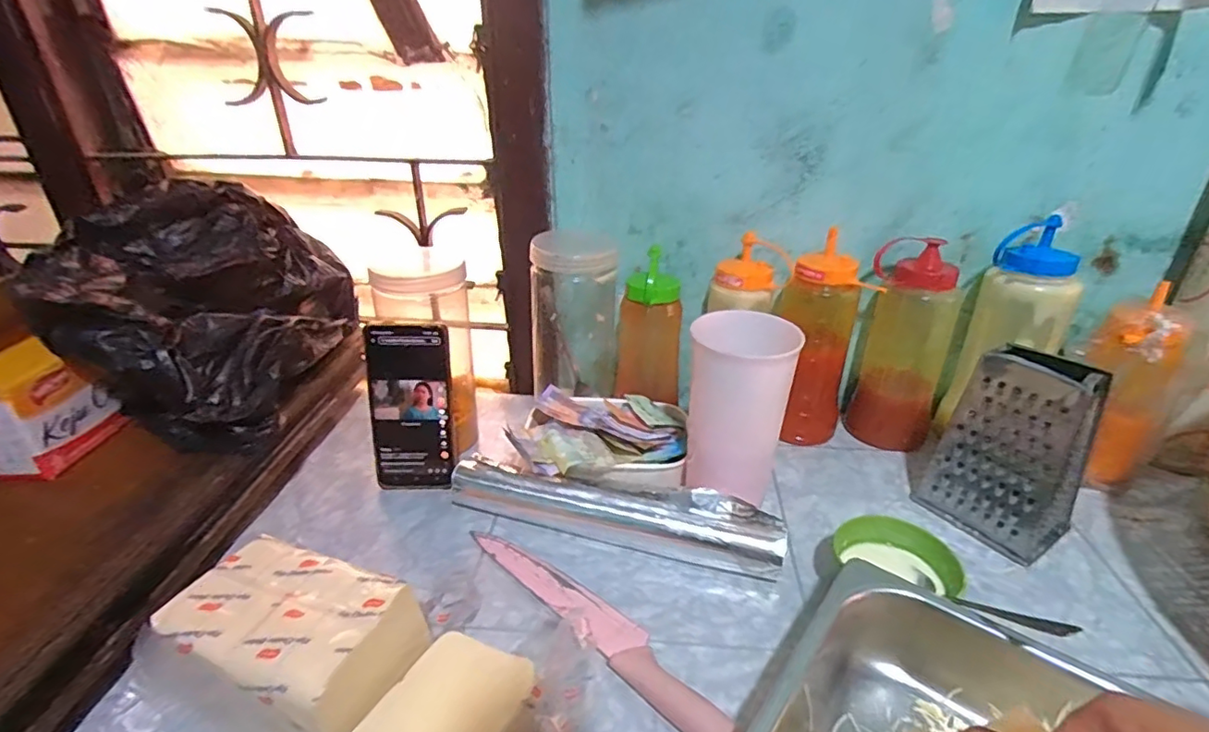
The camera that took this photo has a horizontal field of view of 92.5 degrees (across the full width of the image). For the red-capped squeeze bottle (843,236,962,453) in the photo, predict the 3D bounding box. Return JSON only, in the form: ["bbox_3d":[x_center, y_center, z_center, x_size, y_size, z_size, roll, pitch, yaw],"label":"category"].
[{"bbox_3d":[0.326,-0.021,0.624,0.084,0.208,0.089,21,35,32],"label":"red-capped squeeze bottle"}]

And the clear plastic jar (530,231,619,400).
[{"bbox_3d":[-0.034,-0.049,0.648,0.095,0.179,0.082,0,29,0],"label":"clear plastic jar"}]

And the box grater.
[{"bbox_3d":[0.363,0.070,0.511,0.076,0.162,0.103,-16,33,-28],"label":"box grater"}]

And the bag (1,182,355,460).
[{"bbox_3d":[-0.371,-0.059,0.554,0.159,0.177,0.253,4,29,6],"label":"bag"}]

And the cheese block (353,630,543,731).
[{"bbox_3d":[-0.091,0.217,0.350,0.087,0.051,0.093,13,31,22],"label":"cheese block"}]

